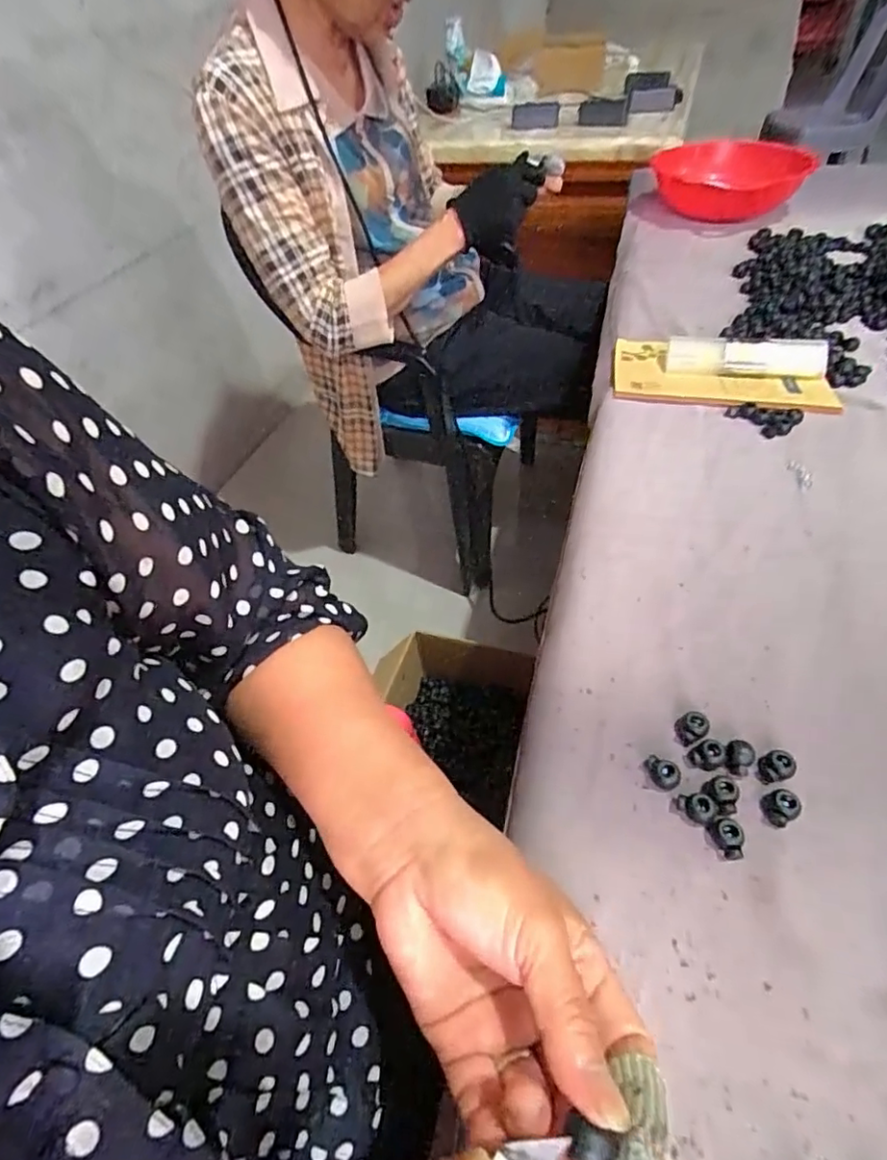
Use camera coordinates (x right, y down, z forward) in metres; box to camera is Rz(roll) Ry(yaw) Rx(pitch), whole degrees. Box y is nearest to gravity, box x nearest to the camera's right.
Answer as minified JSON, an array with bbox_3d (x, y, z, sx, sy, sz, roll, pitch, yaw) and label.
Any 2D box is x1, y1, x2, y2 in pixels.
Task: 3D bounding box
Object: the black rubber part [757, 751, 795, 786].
[{"bbox_3d":[0.189,0.105,0.323,0.019,0.009,0.014,-12,48,-6],"label":"black rubber part"}]

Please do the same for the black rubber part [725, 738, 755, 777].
[{"bbox_3d":[0.169,0.101,0.326,0.016,0.012,0.016,34,59,30],"label":"black rubber part"}]

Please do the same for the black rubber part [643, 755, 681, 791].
[{"bbox_3d":[0.125,0.110,0.326,0.013,0.010,0.020,-38,56,-26],"label":"black rubber part"}]

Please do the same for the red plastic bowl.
[{"bbox_3d":[0.483,-0.679,0.983,0.243,0.077,0.243,12,50,15],"label":"red plastic bowl"}]

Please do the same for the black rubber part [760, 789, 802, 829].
[{"bbox_3d":[0.182,0.122,0.308,0.020,0.010,0.016,-22,50,-15],"label":"black rubber part"}]

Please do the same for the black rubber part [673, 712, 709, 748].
[{"bbox_3d":[0.147,0.089,0.340,0.016,0.010,0.020,29,57,27],"label":"black rubber part"}]

